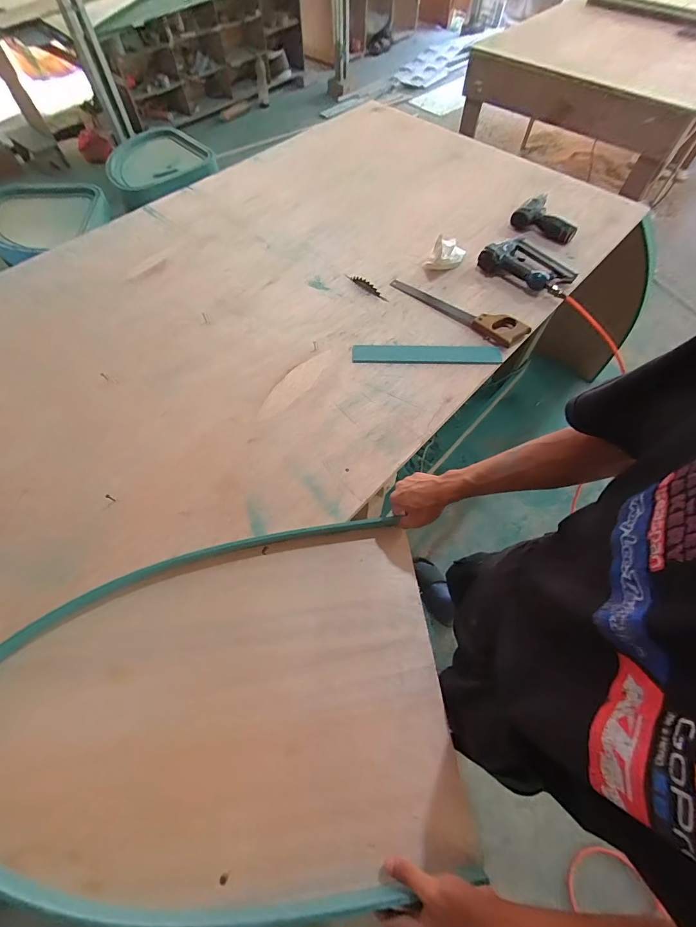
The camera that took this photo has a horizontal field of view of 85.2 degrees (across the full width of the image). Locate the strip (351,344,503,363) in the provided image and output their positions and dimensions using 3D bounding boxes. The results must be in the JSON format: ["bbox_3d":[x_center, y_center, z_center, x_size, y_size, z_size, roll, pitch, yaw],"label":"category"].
[{"bbox_3d":[0.191,-0.270,0.924,0.355,0.009,0.056,1,62,1],"label":"strip"}]

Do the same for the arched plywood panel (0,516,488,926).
[{"bbox_3d":[-0.221,0.358,0.552,0.731,0.031,0.470,-6,66,-8],"label":"arched plywood panel"}]

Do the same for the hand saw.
[{"bbox_3d":[0.269,-0.393,0.968,0.375,0.020,0.082,30,66,16],"label":"hand saw"}]

